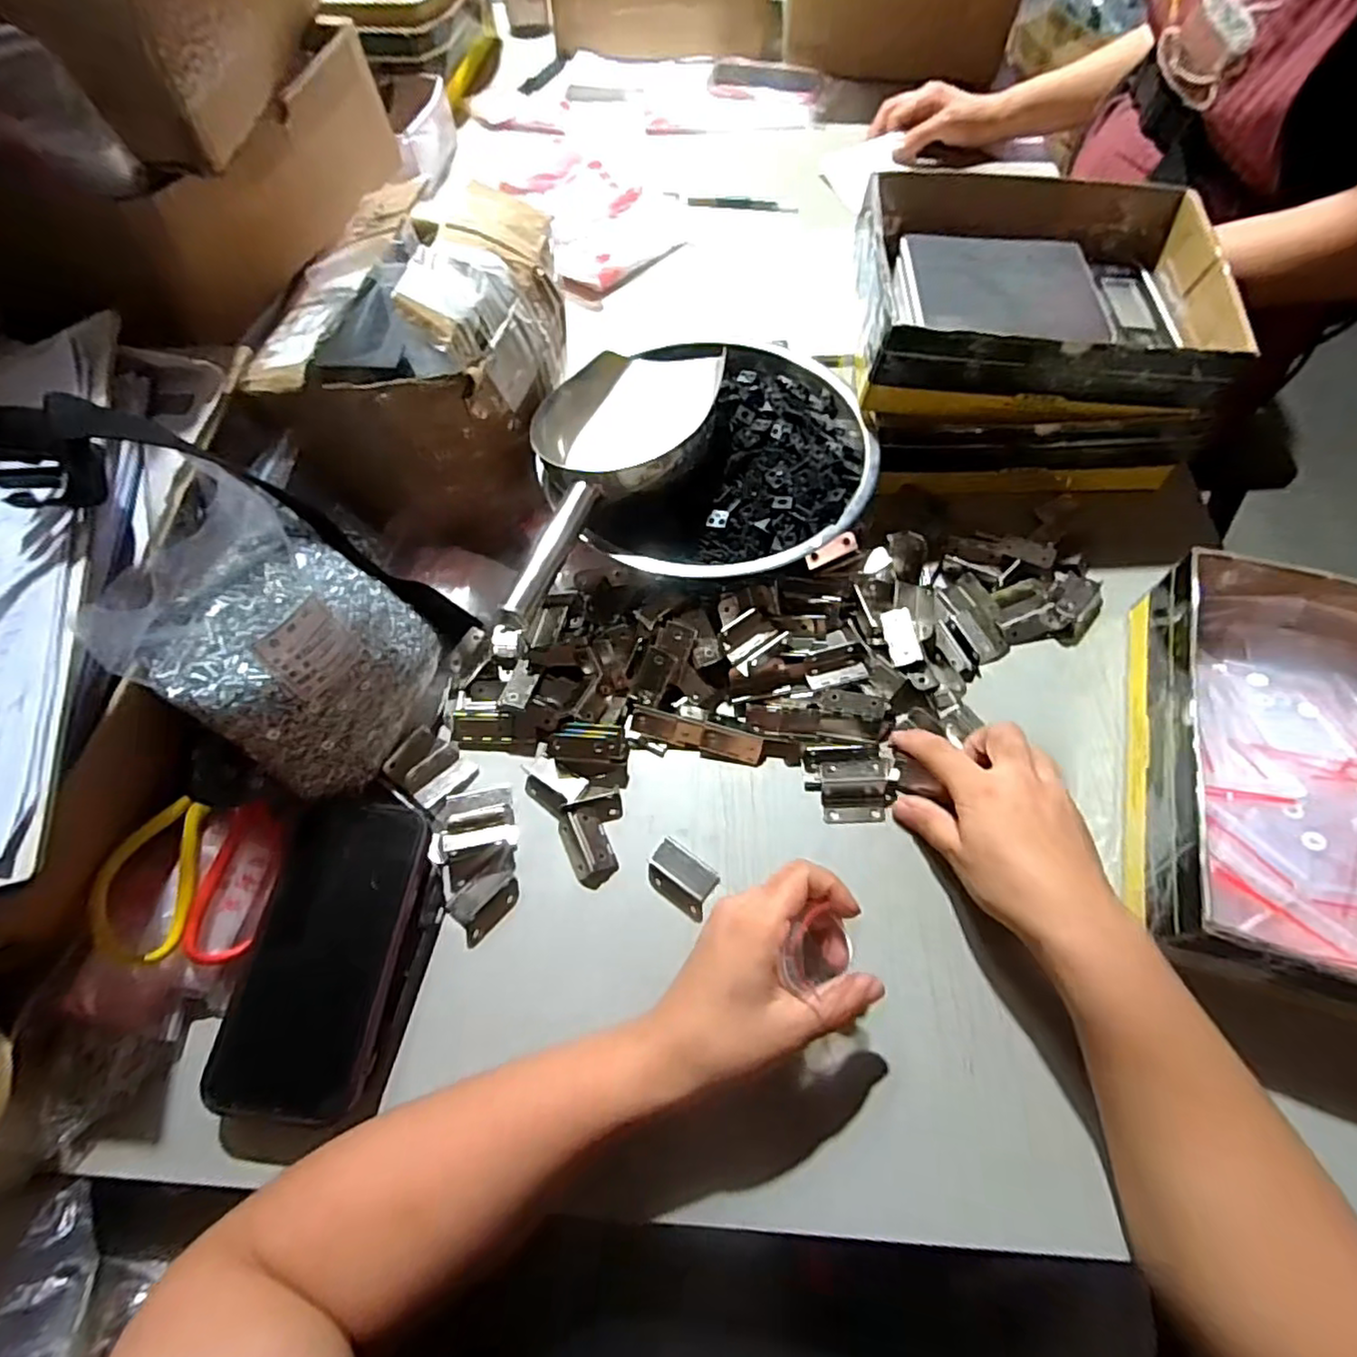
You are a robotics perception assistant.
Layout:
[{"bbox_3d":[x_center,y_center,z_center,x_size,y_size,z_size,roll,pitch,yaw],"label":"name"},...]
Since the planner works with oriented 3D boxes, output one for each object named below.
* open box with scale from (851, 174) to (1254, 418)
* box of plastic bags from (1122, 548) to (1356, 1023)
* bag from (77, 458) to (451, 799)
[{"bbox_3d":[0.264,-0.289,0.503,0.246,0.076,0.199,2,62,3],"label":"open box with scale"},{"bbox_3d":[0.378,0.061,0.392,0.177,0.083,0.255,16,63,10],"label":"box of plastic bags"},{"bbox_3d":[-0.240,-0.022,0.403,0.136,0.128,0.127,28,66,14],"label":"bag"}]

